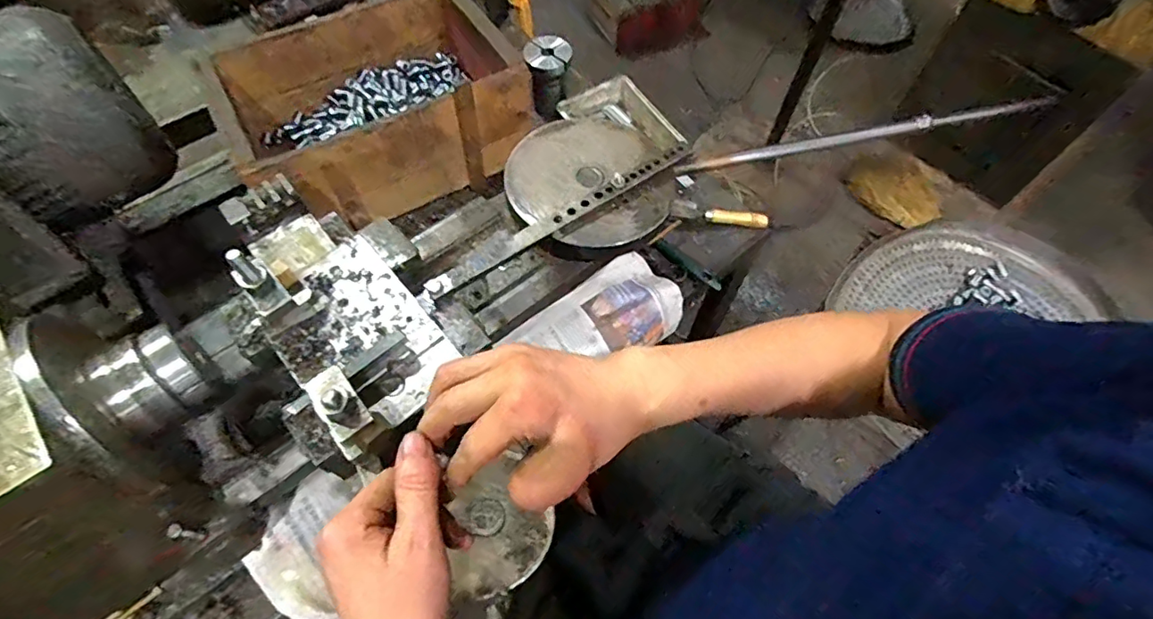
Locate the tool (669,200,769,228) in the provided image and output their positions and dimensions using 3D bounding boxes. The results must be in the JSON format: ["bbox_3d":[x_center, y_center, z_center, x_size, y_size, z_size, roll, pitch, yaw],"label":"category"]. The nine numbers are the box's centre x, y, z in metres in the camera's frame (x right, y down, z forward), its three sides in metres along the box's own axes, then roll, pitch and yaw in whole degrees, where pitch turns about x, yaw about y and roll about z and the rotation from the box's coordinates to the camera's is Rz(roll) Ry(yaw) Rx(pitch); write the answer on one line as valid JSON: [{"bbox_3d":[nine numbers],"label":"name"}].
[{"bbox_3d":[0.197,-0.134,0.754,0.135,0.016,0.031,8,60,3],"label":"tool"}]

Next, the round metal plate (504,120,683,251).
[{"bbox_3d":[0.017,-0.146,0.617,0.180,0.027,0.176,0,60,-1],"label":"round metal plate"}]

